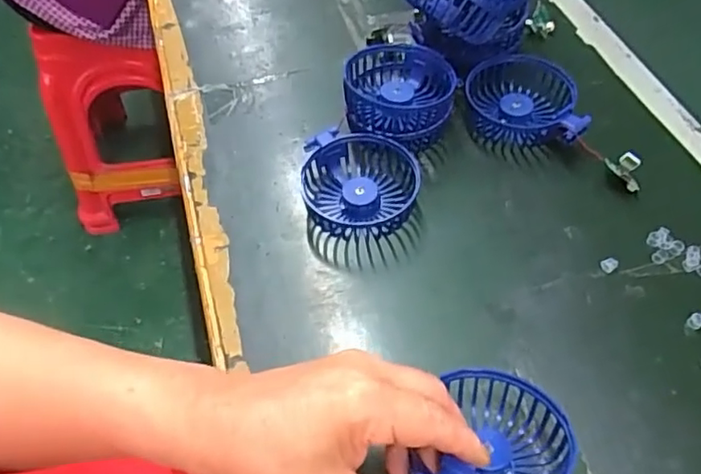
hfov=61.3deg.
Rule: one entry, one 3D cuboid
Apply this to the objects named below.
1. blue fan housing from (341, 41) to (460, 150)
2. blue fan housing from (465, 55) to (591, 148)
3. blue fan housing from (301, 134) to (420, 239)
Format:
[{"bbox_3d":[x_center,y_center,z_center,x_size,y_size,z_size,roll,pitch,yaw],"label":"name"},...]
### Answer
[{"bbox_3d":[0.041,-0.117,0.494,0.088,0.051,0.091,-2,55,2],"label":"blue fan housing"},{"bbox_3d":[0.145,-0.110,0.503,0.084,0.036,0.098,-5,55,-1],"label":"blue fan housing"},{"bbox_3d":[0.008,-0.039,0.459,0.087,0.035,0.079,-8,55,-3],"label":"blue fan housing"}]

